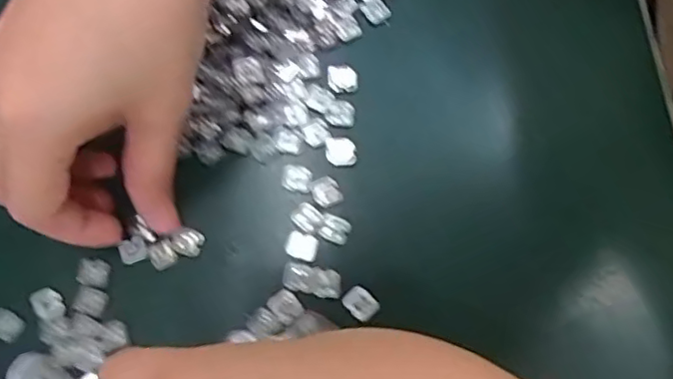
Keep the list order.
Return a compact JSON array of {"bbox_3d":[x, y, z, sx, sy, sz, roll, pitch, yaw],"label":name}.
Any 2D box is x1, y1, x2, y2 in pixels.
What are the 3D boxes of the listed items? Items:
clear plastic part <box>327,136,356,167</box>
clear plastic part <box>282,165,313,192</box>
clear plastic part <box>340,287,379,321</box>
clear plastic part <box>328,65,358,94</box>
[{"bbox_3d":[0.002,-0.016,0.261,0.012,0.006,0.011,1,75,2],"label":"clear plastic part"},{"bbox_3d":[-0.017,-0.005,0.256,0.012,0.004,0.011,10,75,5],"label":"clear plastic part"},{"bbox_3d":[0.010,0.045,0.243,0.013,0.004,0.011,42,80,12],"label":"clear plastic part"},{"bbox_3d":[0.003,-0.048,0.265,0.013,0.006,0.009,-6,75,0],"label":"clear plastic part"}]

